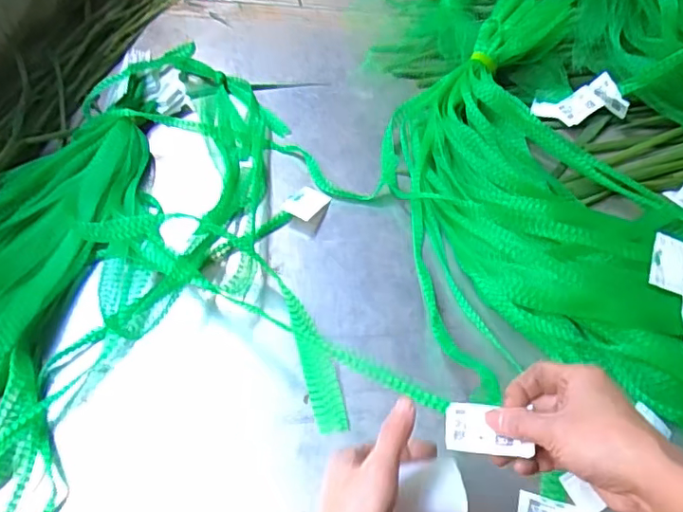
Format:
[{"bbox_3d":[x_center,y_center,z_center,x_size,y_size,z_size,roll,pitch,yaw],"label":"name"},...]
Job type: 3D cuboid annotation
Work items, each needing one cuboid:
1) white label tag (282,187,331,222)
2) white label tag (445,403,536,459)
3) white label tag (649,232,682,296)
[{"bbox_3d":[-0.042,-0.063,0.664,0.038,0.010,0.052,26,61,19],"label":"white label tag"},{"bbox_3d":[0.101,0.122,0.392,0.055,0.005,0.035,-1,55,14],"label":"white label tag"},{"bbox_3d":[0.329,0.006,0.553,0.035,0.004,0.061,16,67,14],"label":"white label tag"}]

